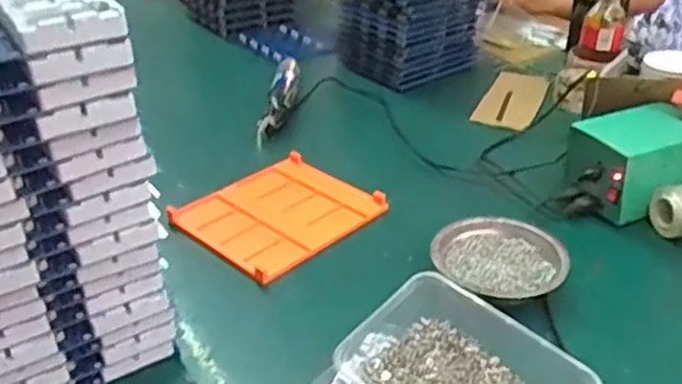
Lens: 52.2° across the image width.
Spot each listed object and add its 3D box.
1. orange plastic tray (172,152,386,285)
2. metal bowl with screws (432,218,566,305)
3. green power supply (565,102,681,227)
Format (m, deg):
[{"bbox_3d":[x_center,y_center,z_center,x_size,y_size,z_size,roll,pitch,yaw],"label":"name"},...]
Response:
[{"bbox_3d":[-0.079,0.023,0.817,0.175,0.023,0.207,26,39,37],"label":"orange plastic tray"},{"bbox_3d":[0.155,0.072,0.701,0.122,0.037,0.113,0,31,0],"label":"metal bowl with screws"},{"bbox_3d":[0.345,-0.033,0.813,0.136,0.098,0.090,-10,32,-16],"label":"green power supply"}]

